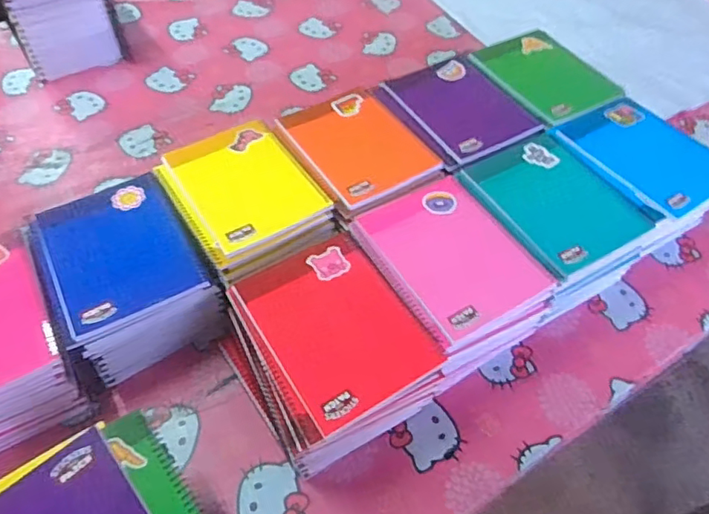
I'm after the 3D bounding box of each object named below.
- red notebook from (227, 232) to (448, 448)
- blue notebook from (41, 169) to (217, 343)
[{"bbox_3d":[-0.022,0.071,0.587,0.167,0.014,0.199,-27,59,-20],"label":"red notebook"},{"bbox_3d":[-0.275,-0.010,0.642,0.152,0.011,0.196,-24,58,-18],"label":"blue notebook"}]

